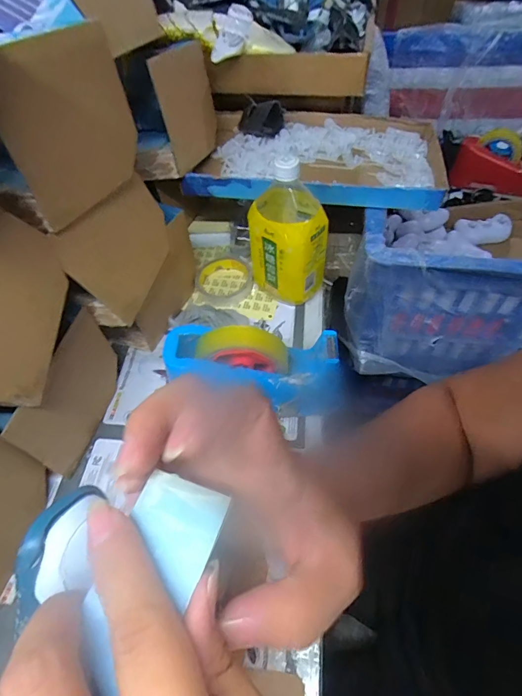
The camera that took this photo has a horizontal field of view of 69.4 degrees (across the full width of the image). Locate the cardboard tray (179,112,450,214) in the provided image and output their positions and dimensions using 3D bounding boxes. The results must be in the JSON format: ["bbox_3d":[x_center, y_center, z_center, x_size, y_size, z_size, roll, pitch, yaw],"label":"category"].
[{"bbox_3d":[0.081,-0.285,0.574,0.355,0.049,0.202,4,56,6],"label":"cardboard tray"}]

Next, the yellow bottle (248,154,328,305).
[{"bbox_3d":[0.037,-0.151,0.511,0.101,0.192,0.100,0,56,3],"label":"yellow bottle"}]

